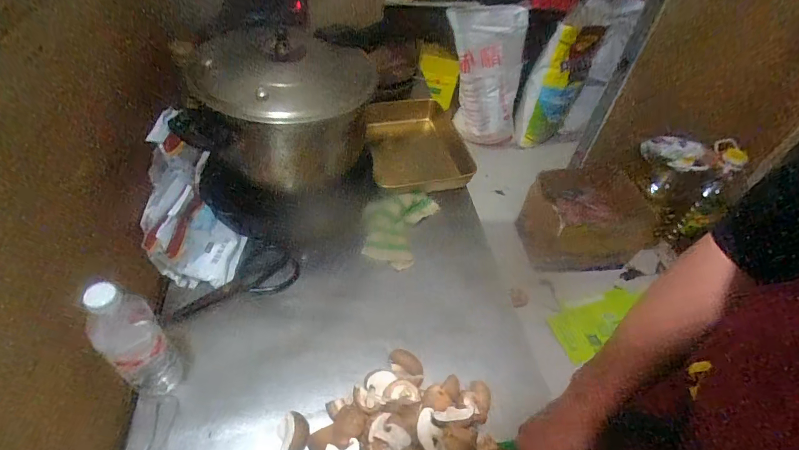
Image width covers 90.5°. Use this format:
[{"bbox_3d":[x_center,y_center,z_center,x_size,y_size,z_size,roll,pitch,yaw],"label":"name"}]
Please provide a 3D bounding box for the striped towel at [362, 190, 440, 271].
[{"bbox_3d":[-0.007,-0.008,0.823,0.132,0.050,0.200,18,44,12],"label":"striped towel"}]

